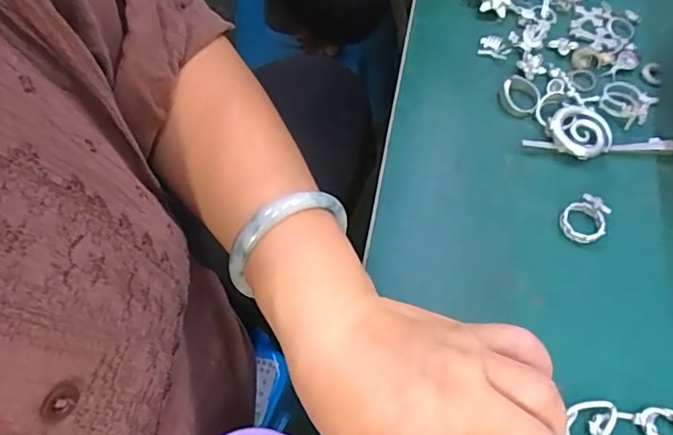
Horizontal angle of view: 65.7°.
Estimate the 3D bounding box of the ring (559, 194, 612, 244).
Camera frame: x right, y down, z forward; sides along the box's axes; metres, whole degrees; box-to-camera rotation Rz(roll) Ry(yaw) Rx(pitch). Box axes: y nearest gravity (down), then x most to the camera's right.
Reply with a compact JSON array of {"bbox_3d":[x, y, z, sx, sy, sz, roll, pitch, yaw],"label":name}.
[{"bbox_3d":[0.146,0.002,0.305,0.030,0.009,0.024,-31,66,-16],"label":"ring"}]

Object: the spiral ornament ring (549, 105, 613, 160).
[{"bbox_3d":[0.156,-0.055,0.334,0.038,0.006,0.036,0,61,0],"label":"spiral ornament ring"}]

